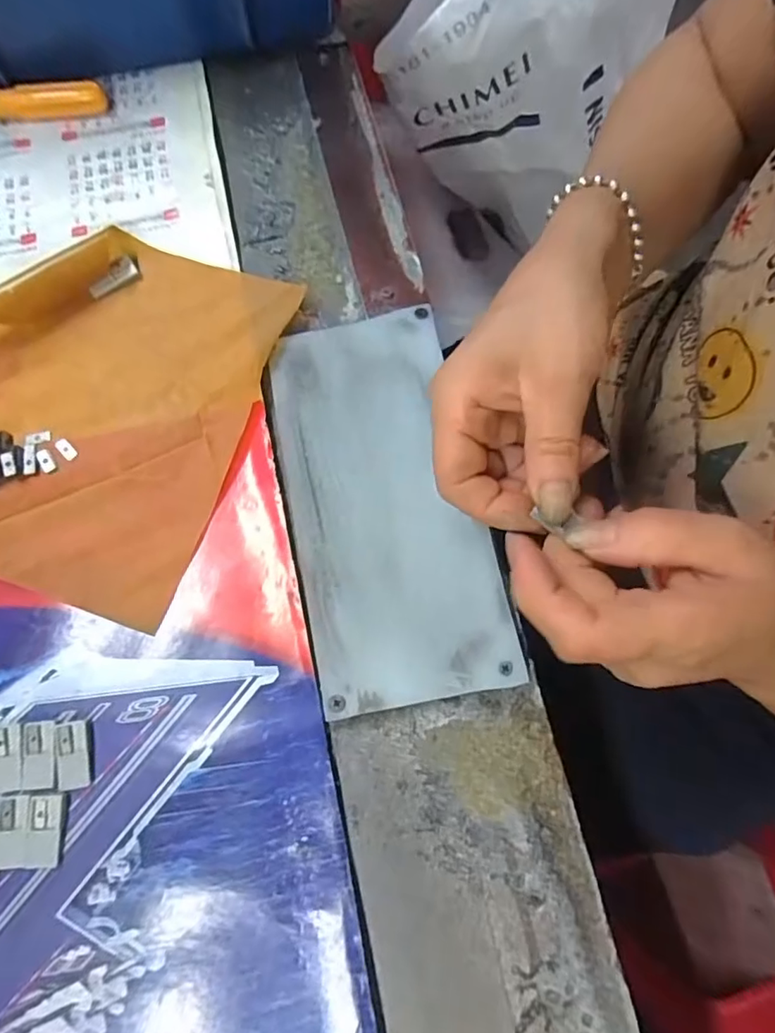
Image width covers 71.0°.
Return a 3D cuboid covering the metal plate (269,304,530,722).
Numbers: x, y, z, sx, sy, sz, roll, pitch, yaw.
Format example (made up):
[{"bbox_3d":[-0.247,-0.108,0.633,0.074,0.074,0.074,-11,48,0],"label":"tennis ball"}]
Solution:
[{"bbox_3d":[-0.002,-0.010,0.270,0.093,0.005,0.195,-12,76,-3],"label":"metal plate"}]

